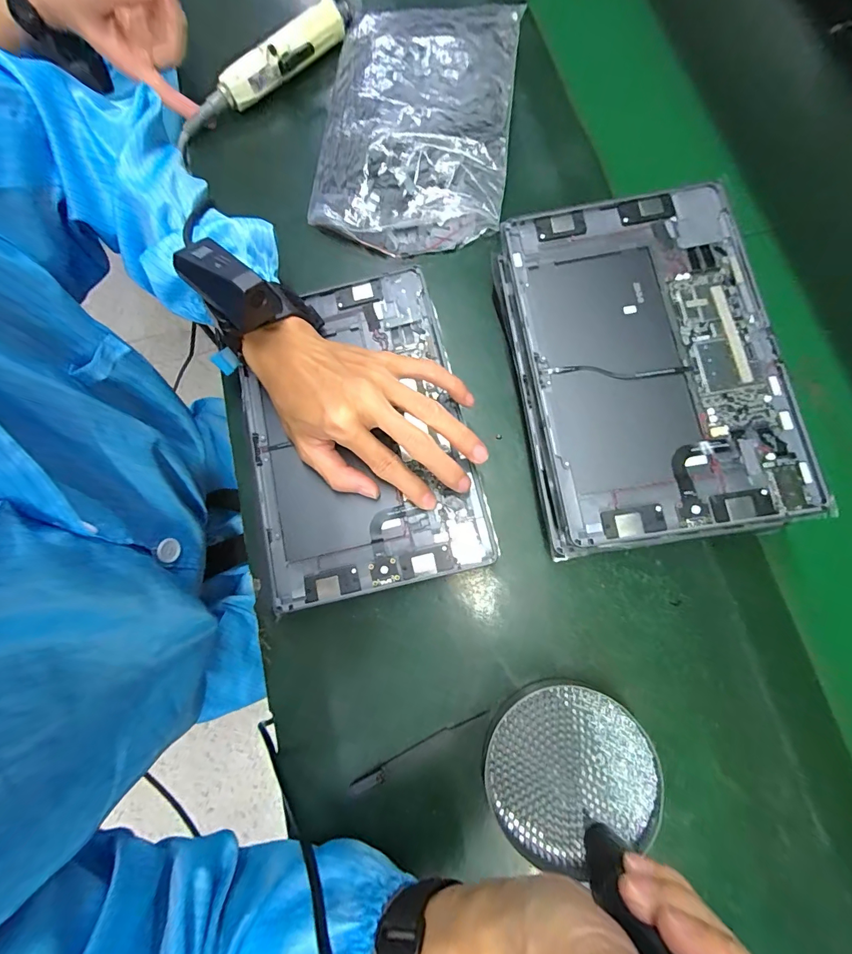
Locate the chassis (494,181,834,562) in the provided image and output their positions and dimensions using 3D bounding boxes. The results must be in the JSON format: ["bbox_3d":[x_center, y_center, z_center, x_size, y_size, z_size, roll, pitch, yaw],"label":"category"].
[{"bbox_3d":[0.161,-0.080,0.322,0.173,0.071,0.258,-8,77,-1],"label":"chassis"}]

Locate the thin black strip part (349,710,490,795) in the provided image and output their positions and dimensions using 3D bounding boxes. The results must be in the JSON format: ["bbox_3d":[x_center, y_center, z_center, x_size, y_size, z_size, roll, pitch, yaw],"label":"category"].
[{"bbox_3d":[-0.005,0.197,0.300,0.112,0.007,0.010,-30,79,-6],"label":"thin black strip part"}]

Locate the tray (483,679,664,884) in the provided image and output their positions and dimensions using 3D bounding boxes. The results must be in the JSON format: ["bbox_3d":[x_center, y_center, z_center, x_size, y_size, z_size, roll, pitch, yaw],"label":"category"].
[{"bbox_3d":[0.097,0.203,0.285,0.110,0.020,0.108,0,77,1],"label":"tray"}]

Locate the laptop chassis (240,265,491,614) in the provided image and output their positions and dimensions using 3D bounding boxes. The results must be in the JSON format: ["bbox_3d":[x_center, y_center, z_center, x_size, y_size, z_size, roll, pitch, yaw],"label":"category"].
[{"bbox_3d":[-0.058,-0.036,0.330,0.169,0.016,0.251,-14,77,-2],"label":"laptop chassis"}]

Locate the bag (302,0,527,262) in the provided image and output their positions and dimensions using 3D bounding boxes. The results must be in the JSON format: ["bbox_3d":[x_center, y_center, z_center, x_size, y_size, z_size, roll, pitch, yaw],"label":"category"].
[{"bbox_3d":[-0.010,-0.342,0.398,0.177,0.034,0.261,7,78,2],"label":"bag"}]

